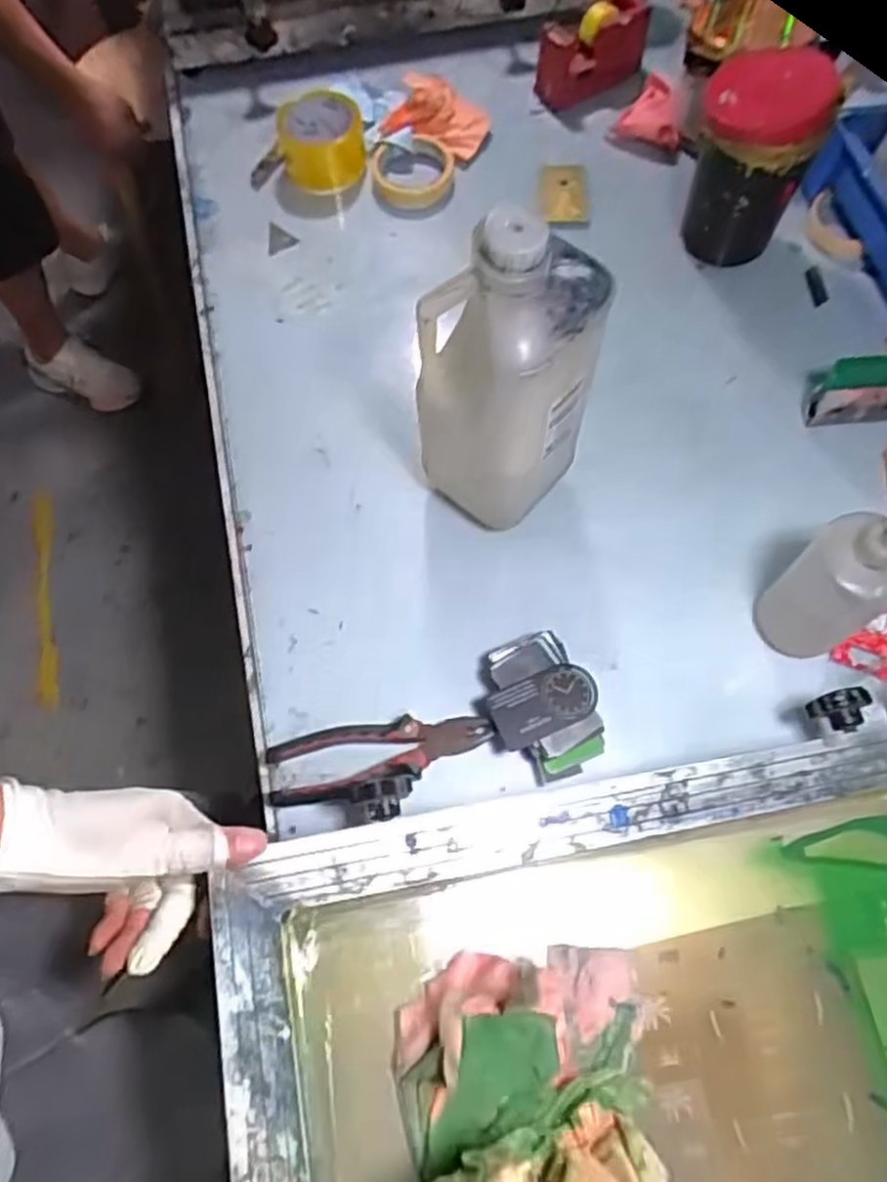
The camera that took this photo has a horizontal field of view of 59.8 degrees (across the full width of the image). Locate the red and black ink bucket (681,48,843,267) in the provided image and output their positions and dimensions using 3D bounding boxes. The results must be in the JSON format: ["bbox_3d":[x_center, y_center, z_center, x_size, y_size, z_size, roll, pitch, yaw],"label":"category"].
[{"bbox_3d":[0.293,-0.408,0.753,0.092,0.187,0.104,-2,69,2],"label":"red and black ink bucket"}]

